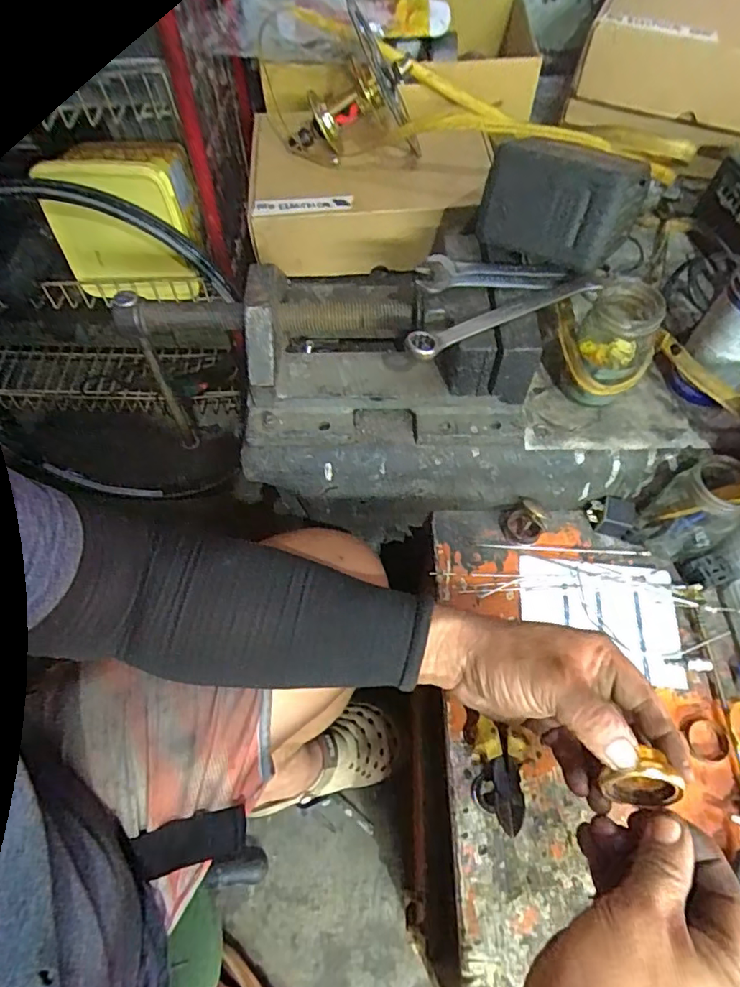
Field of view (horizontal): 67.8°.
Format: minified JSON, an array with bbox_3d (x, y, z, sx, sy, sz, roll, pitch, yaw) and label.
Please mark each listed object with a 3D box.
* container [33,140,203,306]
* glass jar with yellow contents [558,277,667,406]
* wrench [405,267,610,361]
[{"bbox_3d":[-0.347,-0.385,0.791,0.208,0.196,0.087,3,61,2],"label":"container"},{"bbox_3d":[0.217,-0.129,0.499,0.063,0.107,0.063,0,61,0],"label":"glass jar with yellow contents"},{"bbox_3d":[0.119,-0.153,0.459,0.199,0.013,0.024,-24,64,-13],"label":"wrench"}]

